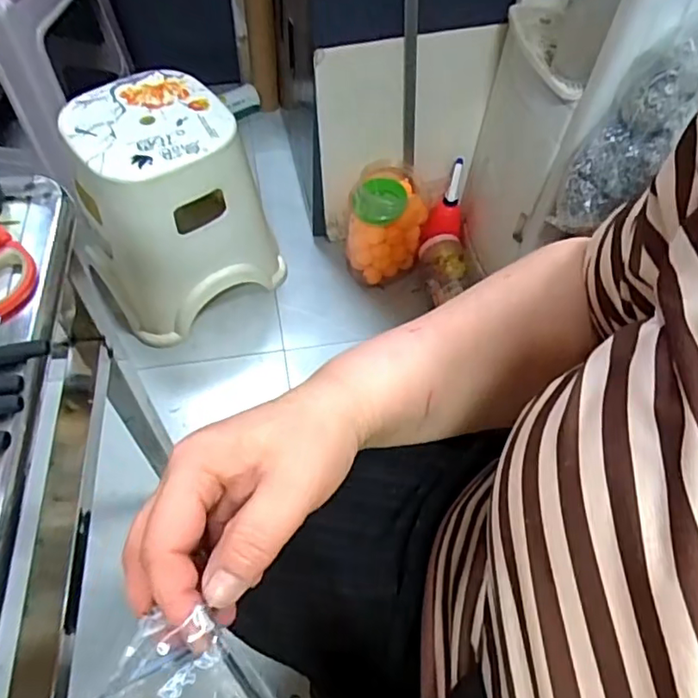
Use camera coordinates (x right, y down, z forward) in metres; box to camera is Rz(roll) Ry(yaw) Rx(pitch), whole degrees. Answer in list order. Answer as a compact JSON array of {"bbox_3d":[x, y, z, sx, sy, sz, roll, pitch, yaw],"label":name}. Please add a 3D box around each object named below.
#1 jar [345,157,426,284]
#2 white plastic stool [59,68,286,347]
[{"bbox_3d":[0.080,-0.260,1.215,0.147,0.203,0.161,2,57,-3],"label":"jar"},{"bbox_3d":[-0.338,-0.260,1.102,0.321,0.357,0.294,-33,65,-22],"label":"white plastic stool"}]

